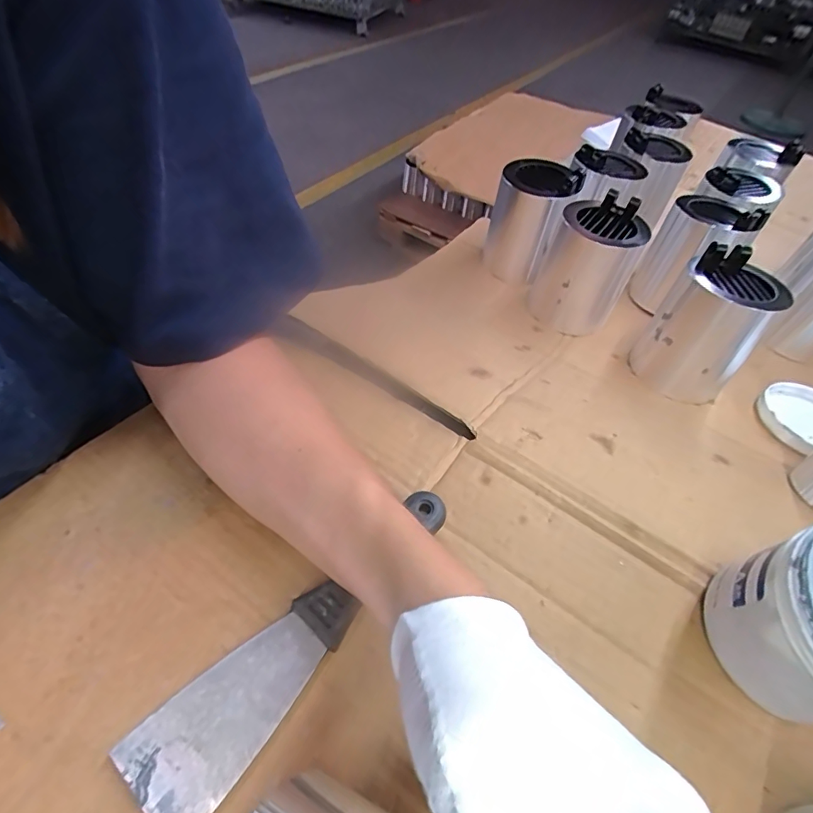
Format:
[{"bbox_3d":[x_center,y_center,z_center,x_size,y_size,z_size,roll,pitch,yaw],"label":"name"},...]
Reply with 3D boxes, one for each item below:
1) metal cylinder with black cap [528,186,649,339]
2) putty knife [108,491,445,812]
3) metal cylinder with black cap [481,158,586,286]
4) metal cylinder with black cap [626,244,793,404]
[{"bbox_3d":[0.187,-0.149,0.488,0.091,0.108,0.092,22,52,11],"label":"metal cylinder with black cap"},{"bbox_3d":[-0.051,0.110,0.239,0.046,0.016,0.185,34,56,21],"label":"putty knife"},{"bbox_3d":[0.141,-0.214,0.539,0.085,0.115,0.081,24,53,13],"label":"metal cylinder with black cap"},{"bbox_3d":[0.280,-0.073,0.437,0.083,0.116,0.084,36,56,21],"label":"metal cylinder with black cap"}]

